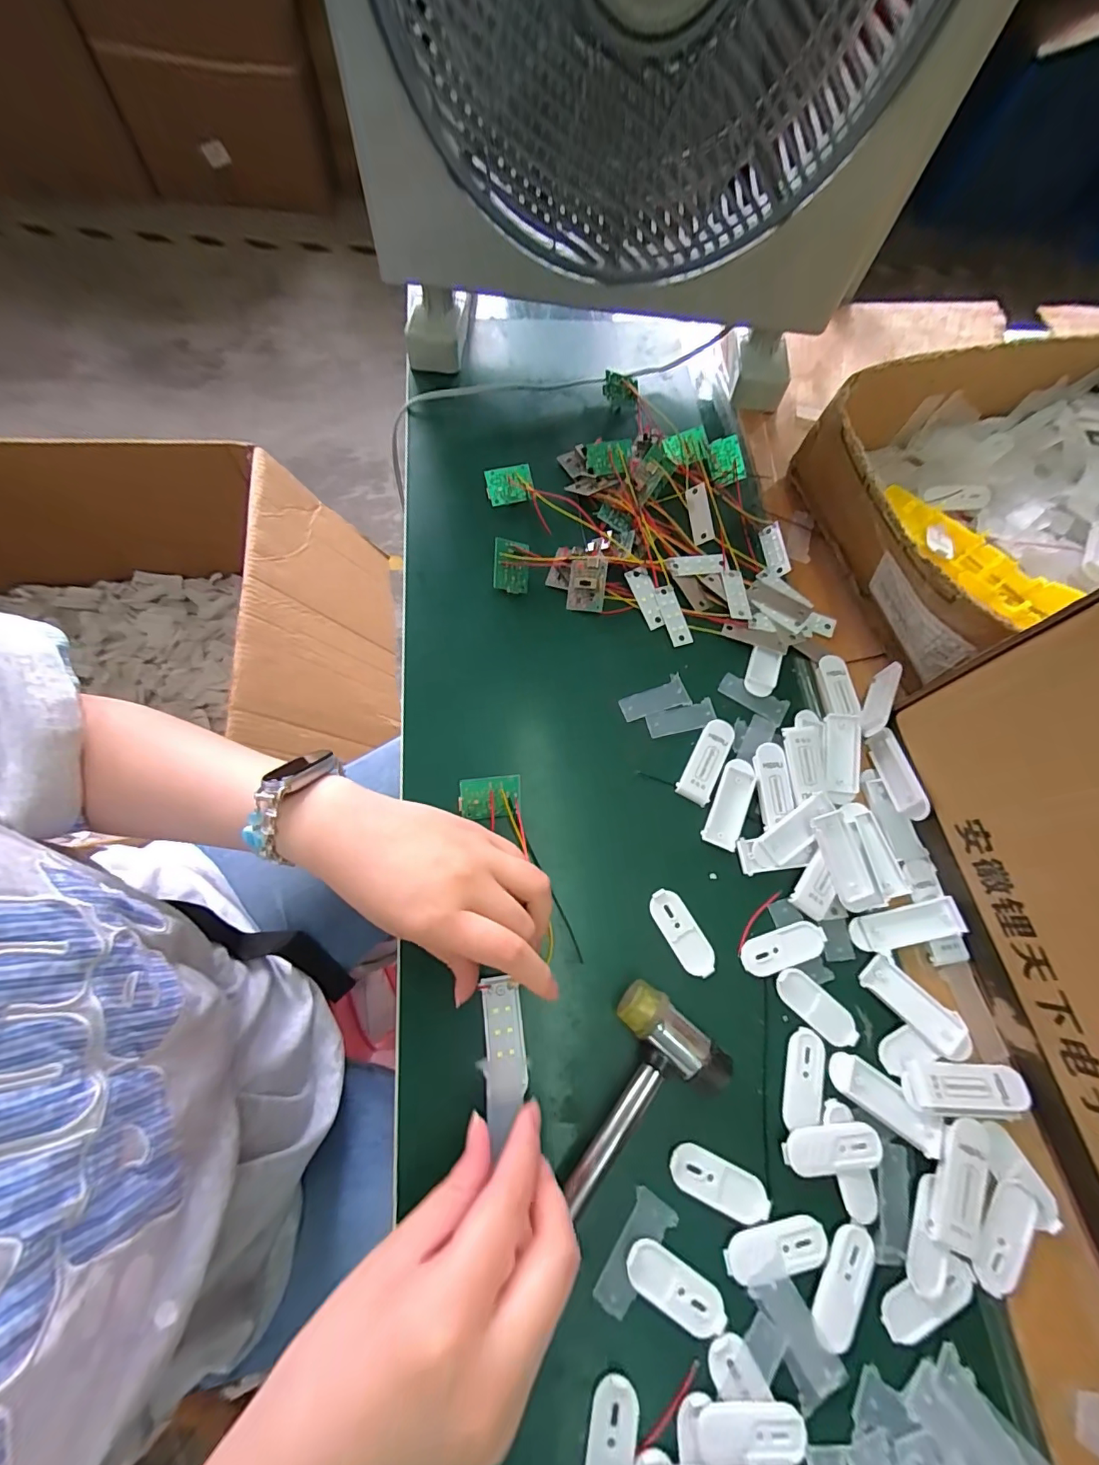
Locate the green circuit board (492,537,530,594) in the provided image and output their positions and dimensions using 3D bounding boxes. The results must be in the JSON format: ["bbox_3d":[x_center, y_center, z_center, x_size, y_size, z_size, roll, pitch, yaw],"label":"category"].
[{"bbox_3d":[-0.027,-0.118,0.350,0.025,0.004,0.037,2,88,-20],"label":"green circuit board"}]

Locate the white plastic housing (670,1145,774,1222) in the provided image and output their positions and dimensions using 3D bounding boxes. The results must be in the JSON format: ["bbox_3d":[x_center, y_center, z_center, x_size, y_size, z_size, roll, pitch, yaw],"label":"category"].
[{"bbox_3d":[0.084,0.223,0.243,0.051,0.004,0.019,24,71,7],"label":"white plastic housing"}]

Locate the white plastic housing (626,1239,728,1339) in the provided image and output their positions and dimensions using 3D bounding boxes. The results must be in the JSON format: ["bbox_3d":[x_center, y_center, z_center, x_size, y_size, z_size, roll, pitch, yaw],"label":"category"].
[{"bbox_3d":[0.059,0.258,0.229,0.050,0.004,0.018,31,72,9],"label":"white plastic housing"}]

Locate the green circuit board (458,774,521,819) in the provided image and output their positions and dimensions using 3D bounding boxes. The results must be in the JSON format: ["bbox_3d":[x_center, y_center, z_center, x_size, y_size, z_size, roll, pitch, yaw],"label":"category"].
[{"bbox_3d":[-0.035,0.039,0.293,0.036,0.004,0.026,-5,110,-9],"label":"green circuit board"}]

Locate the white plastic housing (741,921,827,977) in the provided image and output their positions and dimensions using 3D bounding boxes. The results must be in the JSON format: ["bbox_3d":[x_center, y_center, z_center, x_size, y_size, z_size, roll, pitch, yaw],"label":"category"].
[{"bbox_3d":[0.134,0.124,0.282,0.049,0.004,0.020,-17,72,-8],"label":"white plastic housing"}]

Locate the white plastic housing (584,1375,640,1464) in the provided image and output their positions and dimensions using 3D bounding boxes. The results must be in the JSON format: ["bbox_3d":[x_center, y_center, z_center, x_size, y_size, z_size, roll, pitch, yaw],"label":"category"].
[{"bbox_3d":[0.026,0.309,0.208,0.021,0.004,0.050,12,70,3],"label":"white plastic housing"}]

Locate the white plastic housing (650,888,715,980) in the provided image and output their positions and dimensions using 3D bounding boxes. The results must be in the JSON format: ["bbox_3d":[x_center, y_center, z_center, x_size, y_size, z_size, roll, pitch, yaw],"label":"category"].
[{"bbox_3d":[0.077,0.115,0.284,0.021,0.004,0.050,-29,74,-11],"label":"white plastic housing"}]

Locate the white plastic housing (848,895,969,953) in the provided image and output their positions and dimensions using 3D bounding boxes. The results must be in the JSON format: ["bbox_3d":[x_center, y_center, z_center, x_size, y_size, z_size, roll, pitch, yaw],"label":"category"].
[{"bbox_3d":[0.206,0.112,0.286,0.059,0.007,0.020,-17,71,7],"label":"white plastic housing"}]

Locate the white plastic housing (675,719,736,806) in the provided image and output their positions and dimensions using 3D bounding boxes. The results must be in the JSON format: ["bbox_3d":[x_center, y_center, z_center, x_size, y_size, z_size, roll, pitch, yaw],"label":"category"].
[{"bbox_3d":[0.103,0.017,0.319,0.021,0.004,0.059,29,72,9],"label":"white plastic housing"}]

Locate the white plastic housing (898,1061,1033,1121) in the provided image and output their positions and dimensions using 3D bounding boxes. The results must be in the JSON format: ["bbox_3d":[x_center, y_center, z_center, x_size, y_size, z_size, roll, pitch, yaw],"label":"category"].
[{"bbox_3d":[0.218,0.187,0.257,0.059,0.009,0.023,4,70,0],"label":"white plastic housing"}]

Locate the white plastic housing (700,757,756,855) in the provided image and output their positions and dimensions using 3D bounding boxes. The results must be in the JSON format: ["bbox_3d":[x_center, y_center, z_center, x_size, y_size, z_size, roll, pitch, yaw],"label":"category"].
[{"bbox_3d":[0.114,0.044,0.309,0.021,0.004,0.057,22,71,6],"label":"white plastic housing"}]

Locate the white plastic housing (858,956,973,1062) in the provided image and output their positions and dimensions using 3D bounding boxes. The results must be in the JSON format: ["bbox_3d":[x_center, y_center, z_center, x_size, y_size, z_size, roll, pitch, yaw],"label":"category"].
[{"bbox_3d":[0.203,0.152,0.273,0.022,0.005,0.056,-41,64,-14],"label":"white plastic housing"}]

